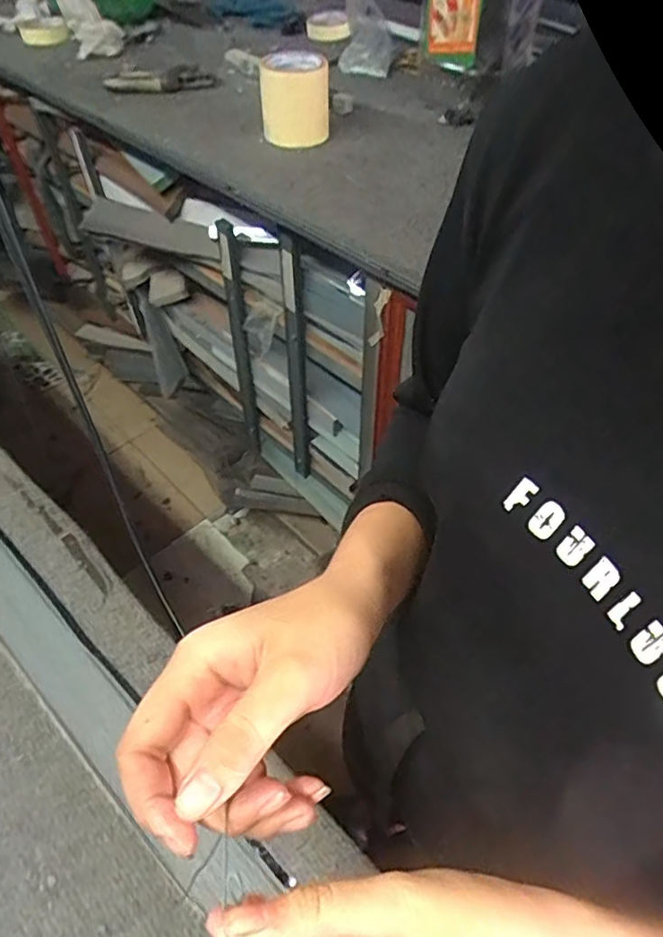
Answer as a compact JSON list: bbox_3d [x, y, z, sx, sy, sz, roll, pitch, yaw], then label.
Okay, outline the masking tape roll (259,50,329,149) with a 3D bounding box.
[{"bbox_3d":[-0.050,-0.519,0.861,0.093,0.094,0.086,-2,49,-2],"label":"masking tape roll"}]

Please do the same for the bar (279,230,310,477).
[{"bbox_3d":[-0.058,-0.153,1.057,0.031,0.527,0.036,-6,49,-5],"label":"bar"}]

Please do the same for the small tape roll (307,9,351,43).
[{"bbox_3d":[-0.006,-0.870,1.199,0.081,0.025,0.095,2,49,1],"label":"small tape roll"}]

